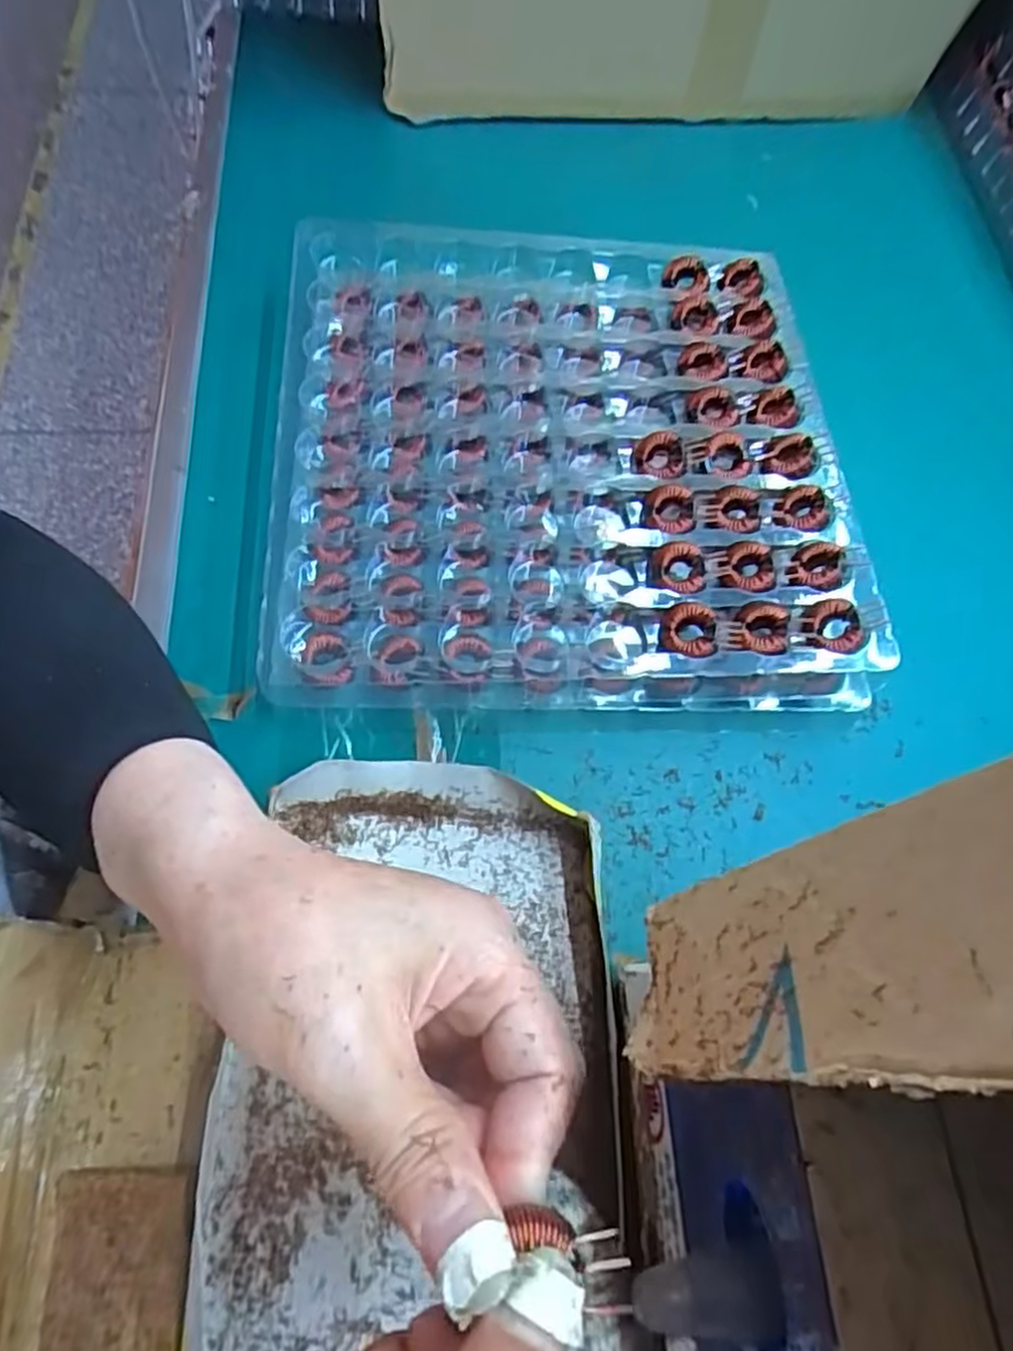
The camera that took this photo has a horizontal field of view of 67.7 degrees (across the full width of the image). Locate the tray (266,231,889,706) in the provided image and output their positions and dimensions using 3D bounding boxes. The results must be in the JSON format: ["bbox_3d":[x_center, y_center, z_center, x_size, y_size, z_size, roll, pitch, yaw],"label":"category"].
[{"bbox_3d":[0.028,-0.118,0.403,0.287,0.043,0.286,-1,66,0],"label":"tray"}]

